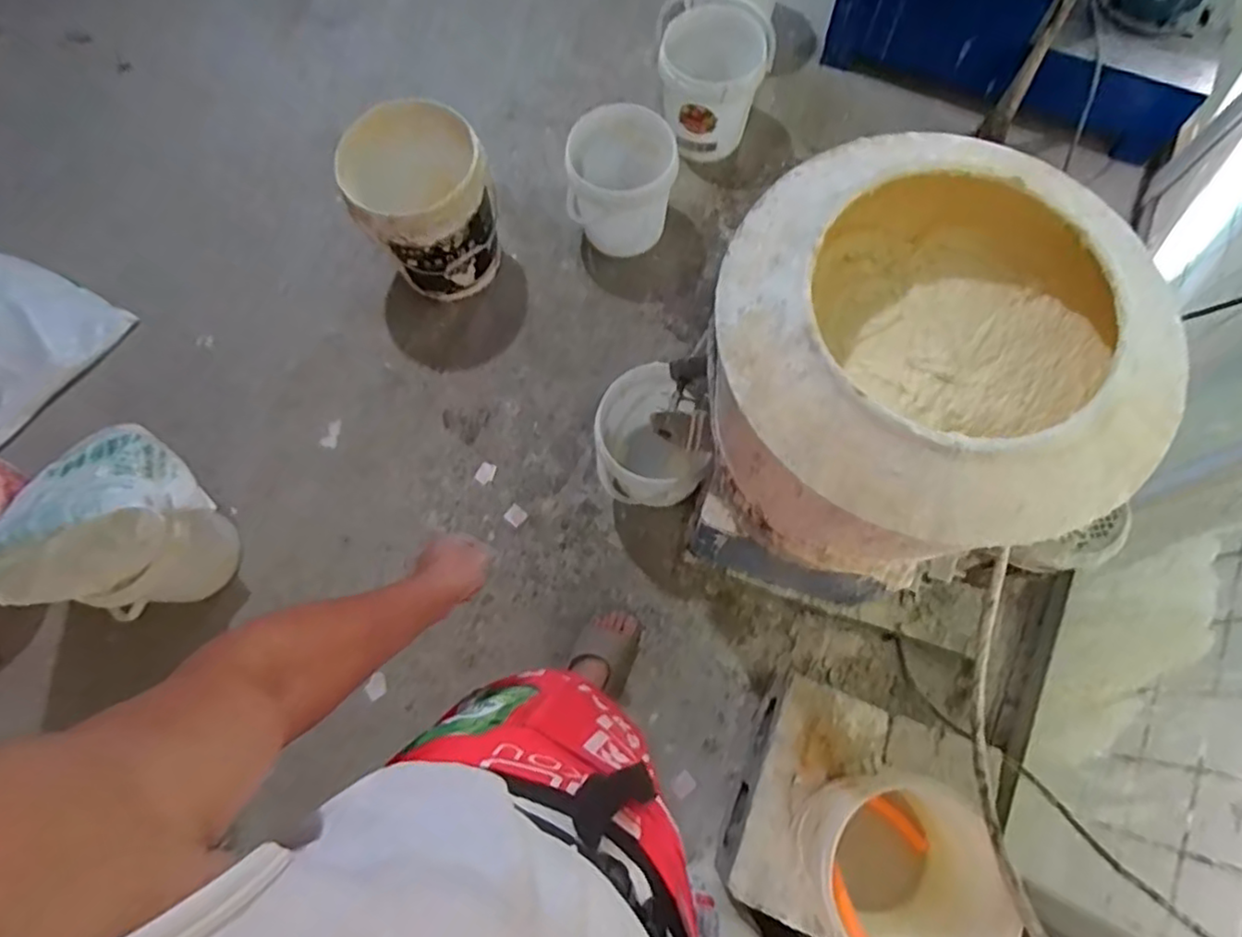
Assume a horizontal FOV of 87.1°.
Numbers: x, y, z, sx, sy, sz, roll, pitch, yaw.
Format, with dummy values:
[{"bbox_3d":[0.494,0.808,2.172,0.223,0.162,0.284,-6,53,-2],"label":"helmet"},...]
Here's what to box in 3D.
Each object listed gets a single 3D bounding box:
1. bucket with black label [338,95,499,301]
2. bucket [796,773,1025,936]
[{"bbox_3d":[-0.438,-0.595,1.506,0.292,0.352,0.256,-28,74,-6],"label":"bucket with black label"},{"bbox_3d":[0.403,0.591,0.984,0.235,0.280,0.255,-1,73,2],"label":"bucket"}]

